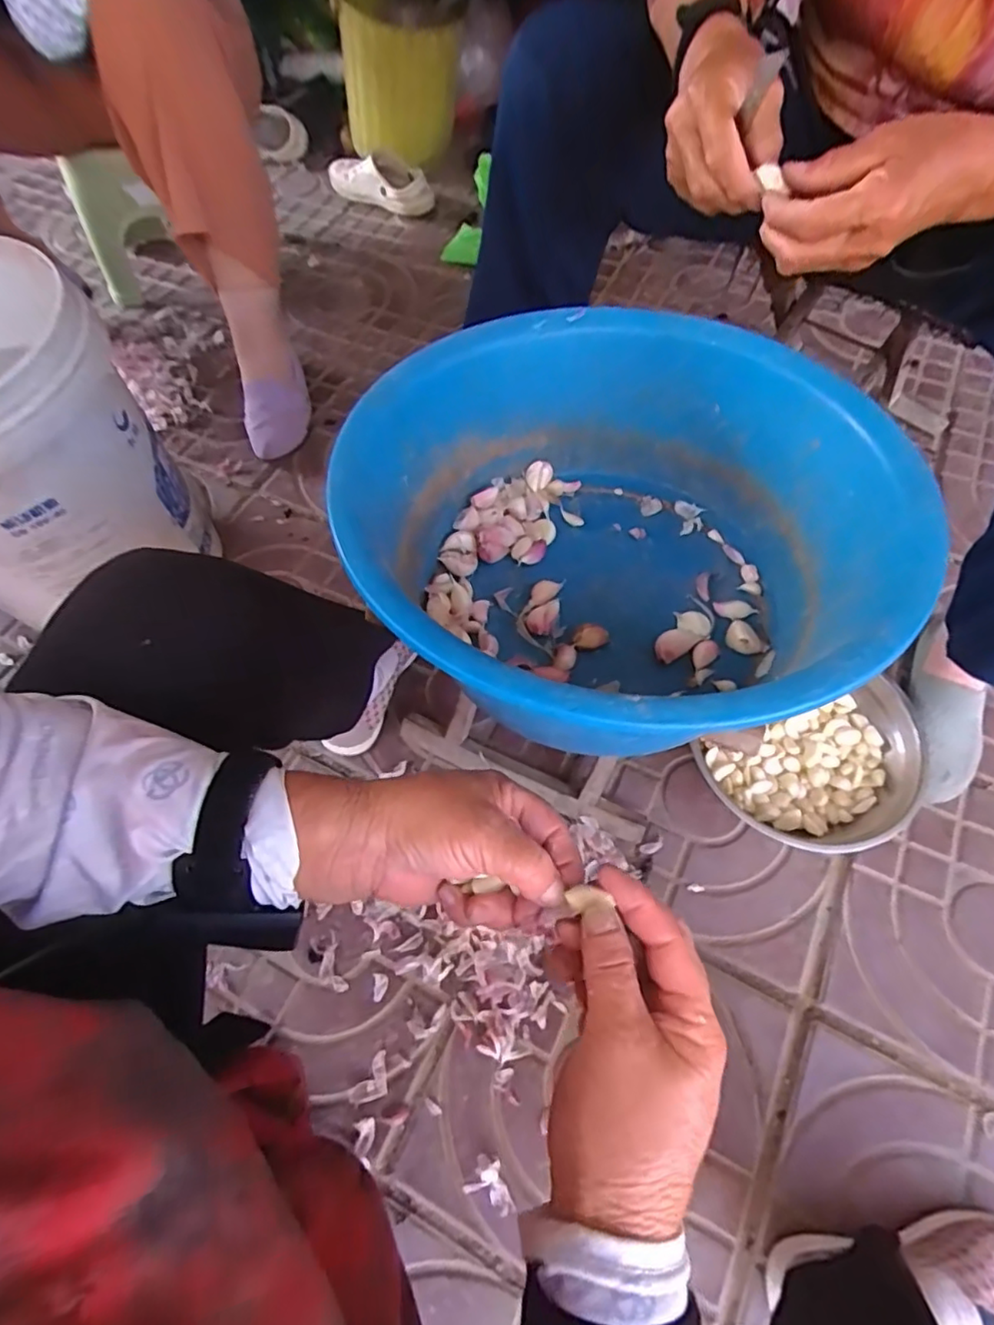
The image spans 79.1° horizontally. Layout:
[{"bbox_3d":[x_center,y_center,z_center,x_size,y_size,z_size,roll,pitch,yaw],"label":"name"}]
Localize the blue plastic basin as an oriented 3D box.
[{"bbox_3d":[0.081,-0.091,0.416,0.328,0.170,0.334,-1,62,2],"label":"blue plastic basin"}]

